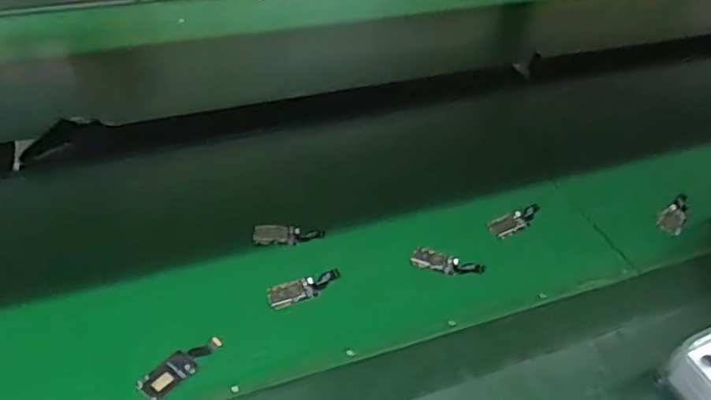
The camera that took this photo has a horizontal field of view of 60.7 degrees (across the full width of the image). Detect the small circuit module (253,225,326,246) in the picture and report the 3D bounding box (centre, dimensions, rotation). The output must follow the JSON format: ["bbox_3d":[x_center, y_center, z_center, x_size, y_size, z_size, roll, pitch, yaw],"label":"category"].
[{"bbox_3d":[-0.057,0.029,0.523,0.061,0.005,0.023,-2,42,-8],"label":"small circuit module"}]

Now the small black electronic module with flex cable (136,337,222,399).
[{"bbox_3d":[-0.121,0.115,0.422,0.024,0.004,0.060,33,49,28],"label":"small black electronic module with flex cable"}]

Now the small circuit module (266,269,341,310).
[{"bbox_3d":[-0.039,0.070,0.479,0.059,0.006,0.021,-12,44,-18],"label":"small circuit module"}]

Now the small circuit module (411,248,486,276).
[{"bbox_3d":[0.078,0.053,0.512,0.059,0.009,0.022,17,43,14],"label":"small circuit module"}]

